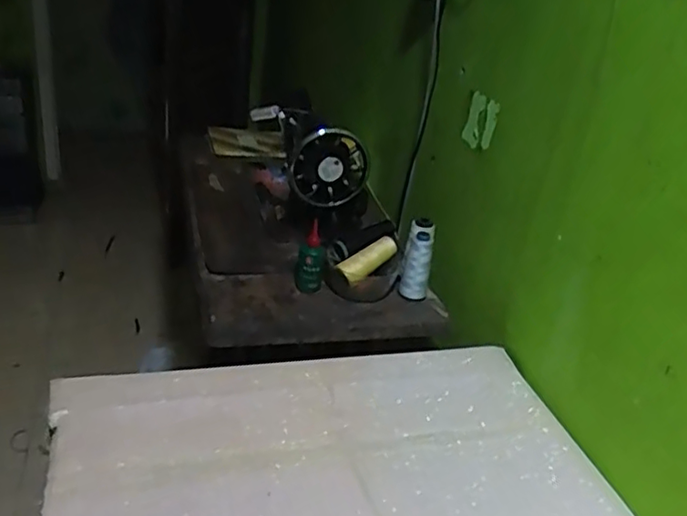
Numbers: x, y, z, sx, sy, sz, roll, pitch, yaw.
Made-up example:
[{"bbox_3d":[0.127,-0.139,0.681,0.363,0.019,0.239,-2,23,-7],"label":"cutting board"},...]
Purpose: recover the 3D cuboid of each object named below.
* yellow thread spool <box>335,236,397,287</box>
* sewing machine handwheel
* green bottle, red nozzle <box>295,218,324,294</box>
[{"bbox_3d":[0.041,0.002,1.046,0.106,0.036,0.032,-34,42,-16],"label":"yellow thread spool"},{"bbox_3d":[-0.024,-0.153,1.093,0.131,0.121,0.044,-5,30,-24],"label":"sewing machine handwheel"},{"bbox_3d":[-0.053,0.002,1.031,0.036,0.120,0.030,-16,34,-36],"label":"green bottle, red nozzle"}]

